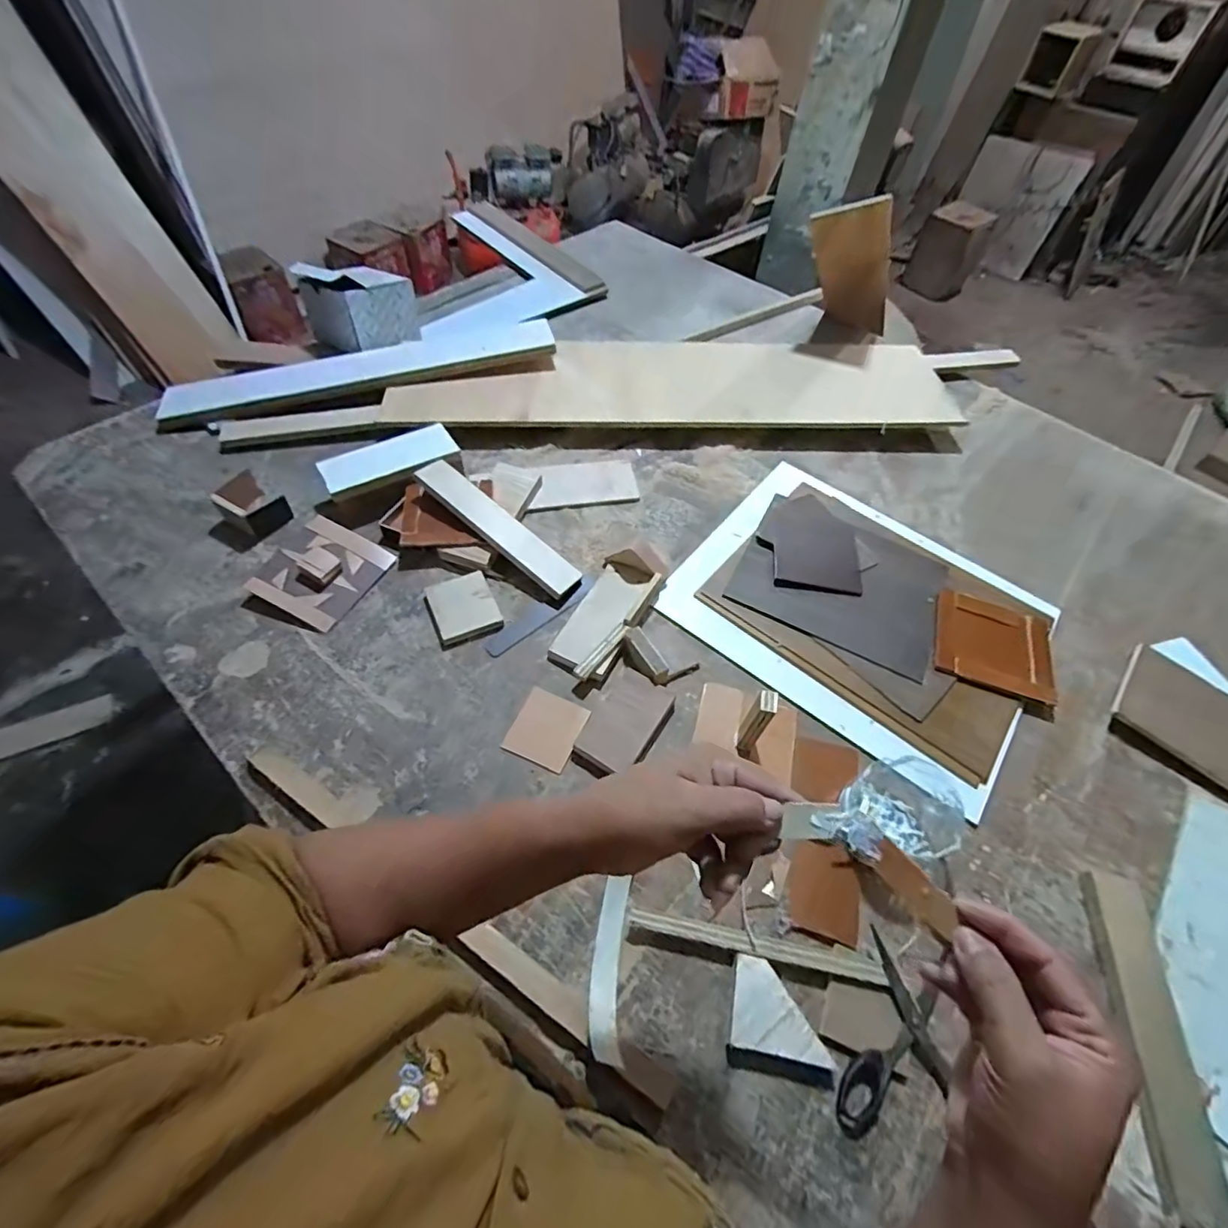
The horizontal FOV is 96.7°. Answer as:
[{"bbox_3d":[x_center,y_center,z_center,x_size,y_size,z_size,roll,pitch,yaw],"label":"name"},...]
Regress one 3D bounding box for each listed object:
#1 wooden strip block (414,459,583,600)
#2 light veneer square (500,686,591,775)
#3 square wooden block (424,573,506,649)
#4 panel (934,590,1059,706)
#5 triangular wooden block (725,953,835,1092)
[{"bbox_3d":[-0.141,-0.107,0.667,0.236,0.010,0.056,41,49,12],"label":"wooden strip block"},{"bbox_3d":[-0.069,0.117,0.559,0.069,0.005,0.074,22,57,12],"label":"light veneer square"},{"bbox_3d":[-0.174,-0.008,0.626,0.072,0.016,0.084,-21,59,-16],"label":"square wooden block"},{"bbox_3d":[0.443,0.036,0.634,0.129,0.012,0.118,17,57,9],"label":"panel"},{"bbox_3d":[0.132,0.319,0.428,0.080,0.017,0.073,12,56,6],"label":"triangular wooden block"}]

